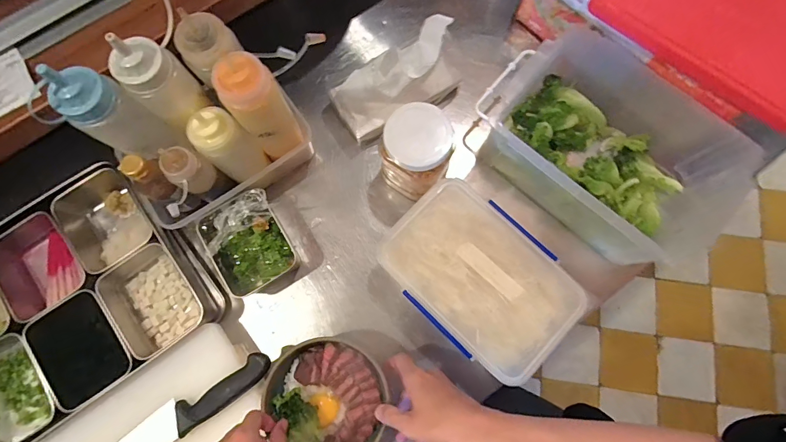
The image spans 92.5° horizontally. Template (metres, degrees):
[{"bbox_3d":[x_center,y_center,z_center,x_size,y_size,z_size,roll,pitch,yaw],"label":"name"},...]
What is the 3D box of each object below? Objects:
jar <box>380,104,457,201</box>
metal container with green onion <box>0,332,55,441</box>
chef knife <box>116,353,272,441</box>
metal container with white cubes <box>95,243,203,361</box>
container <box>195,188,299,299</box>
[{"bbox_3d":[0.034,-0.092,0.528,0.087,0.132,0.084,0,78,1],"label":"jar"},{"bbox_3d":[-0.517,0.229,0.522,0.113,0.056,0.146,-32,79,-6],"label":"metal container with green onion"},{"bbox_3d":[-0.306,0.275,0.483,0.333,0.020,0.045,-35,79,-6],"label":"chef knife"},{"bbox_3d":[-0.342,0.110,0.541,0.097,0.049,0.147,-37,80,-7],"label":"metal container with white cubes"},{"bbox_3d":[-0.208,0.038,0.560,0.112,0.062,0.136,-33,79,-6],"label":"container"}]

